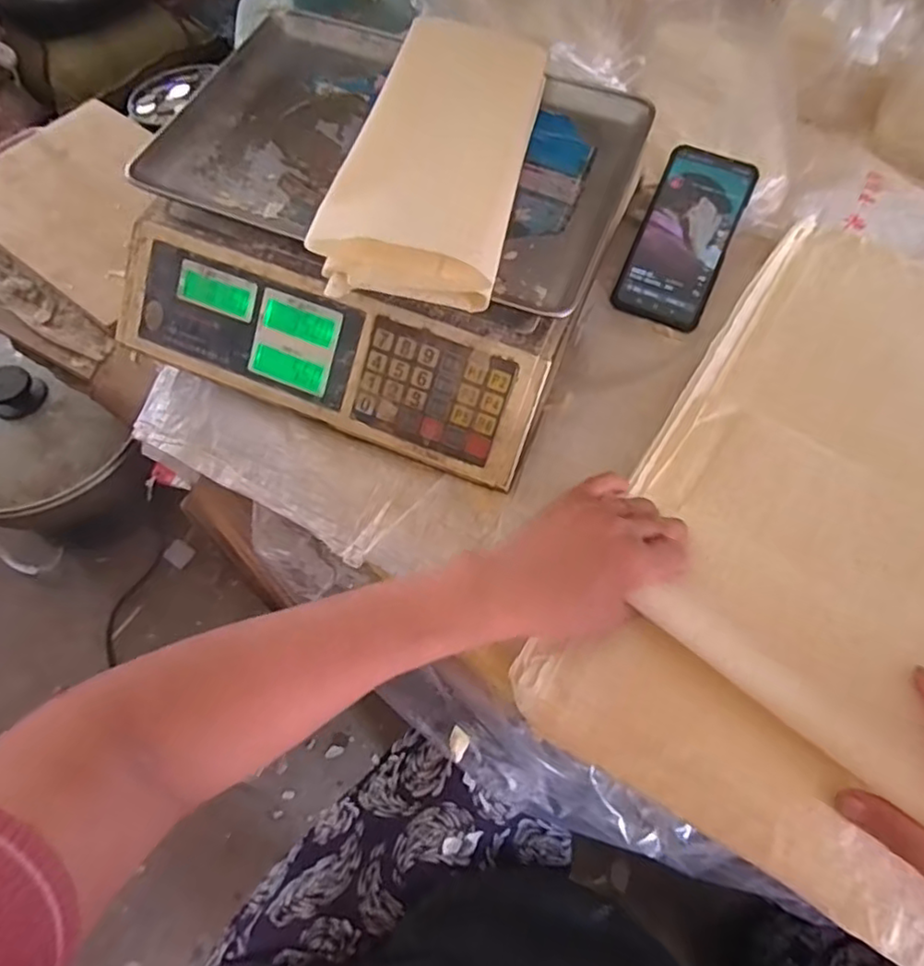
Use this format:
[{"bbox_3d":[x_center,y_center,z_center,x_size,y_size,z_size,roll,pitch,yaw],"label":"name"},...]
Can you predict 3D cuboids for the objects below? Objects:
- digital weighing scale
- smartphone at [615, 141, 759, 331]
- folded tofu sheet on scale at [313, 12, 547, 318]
[{"bbox_3d":[-0.060,-0.198,0.492,0.331,0.102,0.298,20,64,10],"label":"digital weighing scale"},{"bbox_3d":[0.191,-0.211,0.543,0.075,0.009,0.155,22,87,11],"label":"smartphone"},{"bbox_3d":[-0.011,-0.224,0.428,0.112,0.032,0.240,12,63,7],"label":"folded tofu sheet on scale"}]

